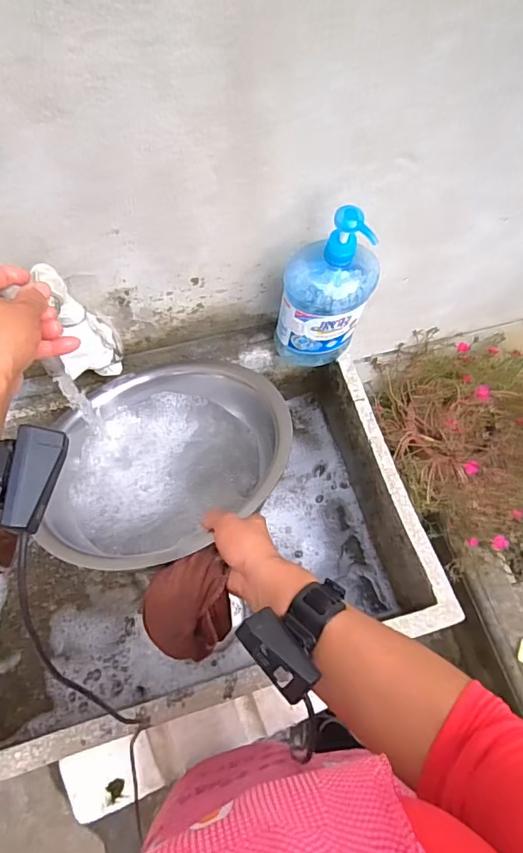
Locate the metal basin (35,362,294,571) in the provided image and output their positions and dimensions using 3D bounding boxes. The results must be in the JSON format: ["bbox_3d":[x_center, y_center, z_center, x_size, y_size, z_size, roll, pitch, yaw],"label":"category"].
[{"bbox_3d":[-0.124,0.050,0.673,0.300,0.139,0.270,6,66,2],"label":"metal basin"}]

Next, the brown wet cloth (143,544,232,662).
[{"bbox_3d":[-0.074,0.177,0.500,0.083,0.030,0.096,-5,66,-3],"label":"brown wet cloth"}]

